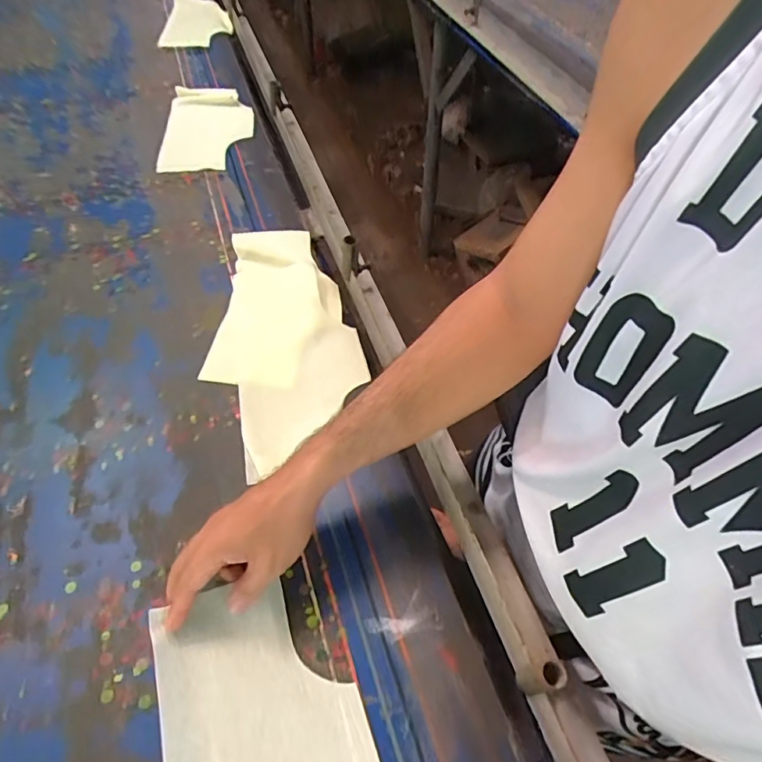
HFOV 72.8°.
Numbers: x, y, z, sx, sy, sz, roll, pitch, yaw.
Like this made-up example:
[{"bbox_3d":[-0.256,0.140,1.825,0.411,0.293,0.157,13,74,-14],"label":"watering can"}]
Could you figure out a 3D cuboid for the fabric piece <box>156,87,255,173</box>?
[{"bbox_3d":[-0.362,-0.507,1.074,0.190,0.187,0.069,-21,57,-13],"label":"fabric piece"}]

